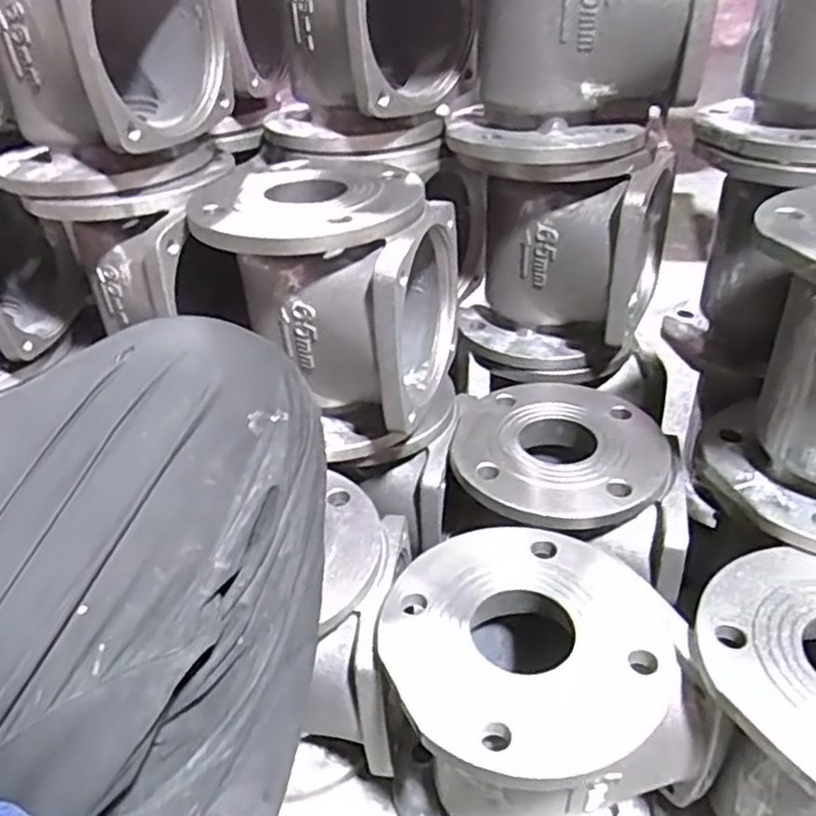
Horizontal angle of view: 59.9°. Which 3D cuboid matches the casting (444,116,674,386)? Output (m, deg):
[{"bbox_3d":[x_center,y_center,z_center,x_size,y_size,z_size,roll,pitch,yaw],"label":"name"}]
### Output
[{"bbox_3d":[0.144,-0.153,0.671,0.186,0.226,0.165,8,38,17],"label":"casting"}]

